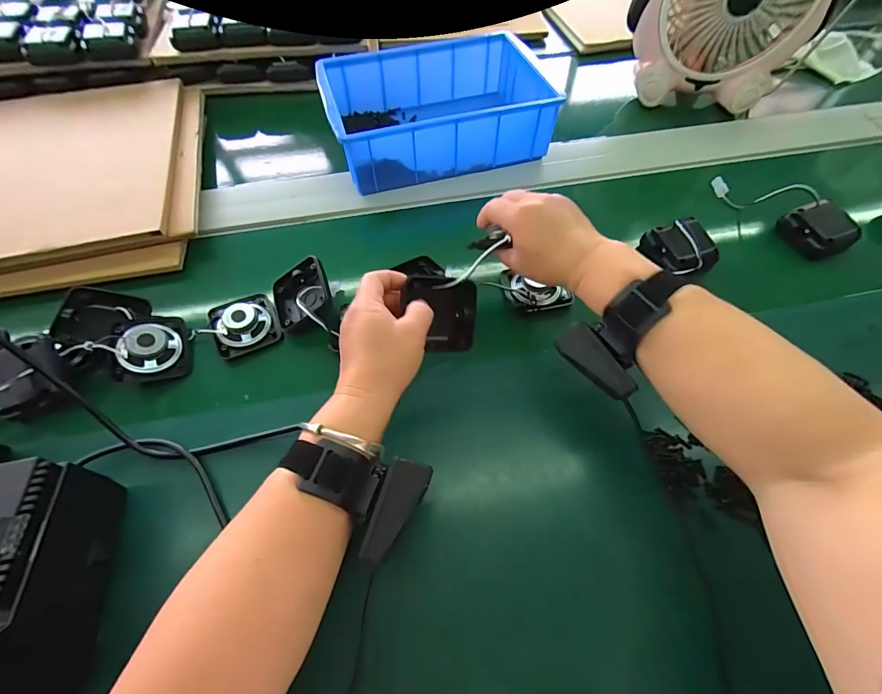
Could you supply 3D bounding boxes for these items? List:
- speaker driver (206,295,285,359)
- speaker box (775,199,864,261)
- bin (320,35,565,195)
[{"bbox_3d":[-0.213,-0.029,0.432,0.063,0.033,0.064,-24,63,-15],"label":"speaker driver"},{"bbox_3d":[0.455,-0.140,0.484,0.064,0.034,0.072,-21,62,-13],"label":"speaker box"},{"bbox_3d":[-0.006,-0.334,0.567,0.292,0.084,0.201,-14,60,-9],"label":"bin"}]

